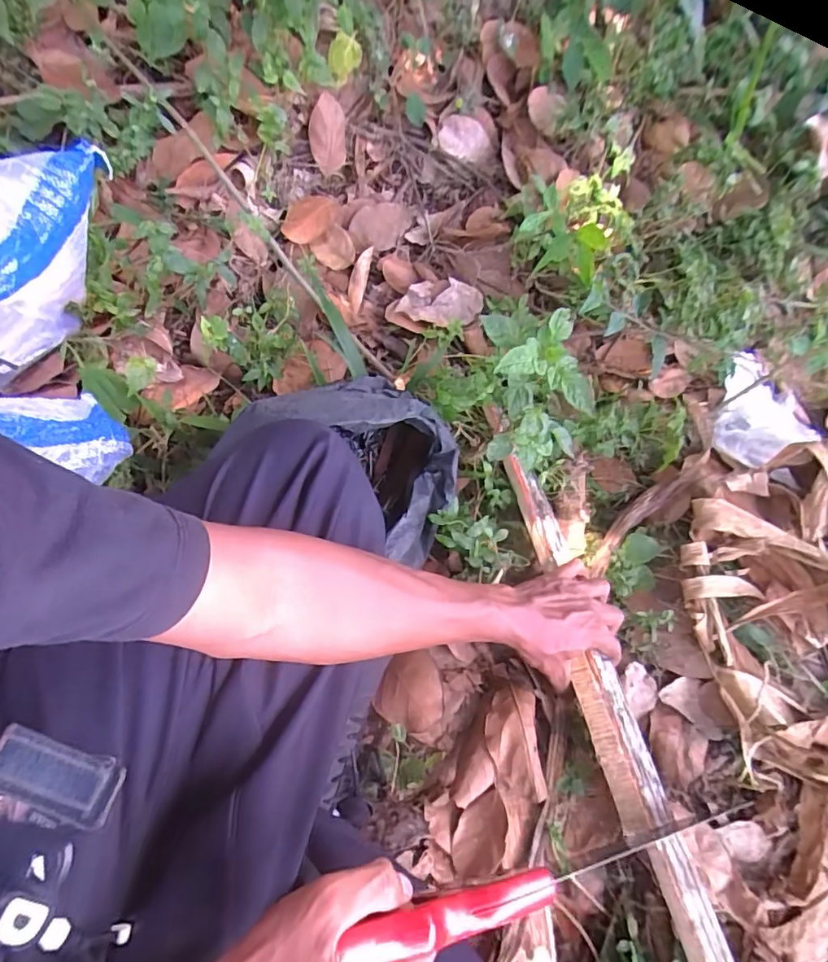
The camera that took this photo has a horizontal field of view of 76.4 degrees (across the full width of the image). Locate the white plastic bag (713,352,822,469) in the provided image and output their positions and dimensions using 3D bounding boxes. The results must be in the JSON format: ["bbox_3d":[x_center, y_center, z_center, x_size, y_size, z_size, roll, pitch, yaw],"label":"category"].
[{"bbox_3d":[0.453,-0.087,0.679,0.138,0.046,0.154,34,64,16],"label":"white plastic bag"}]

